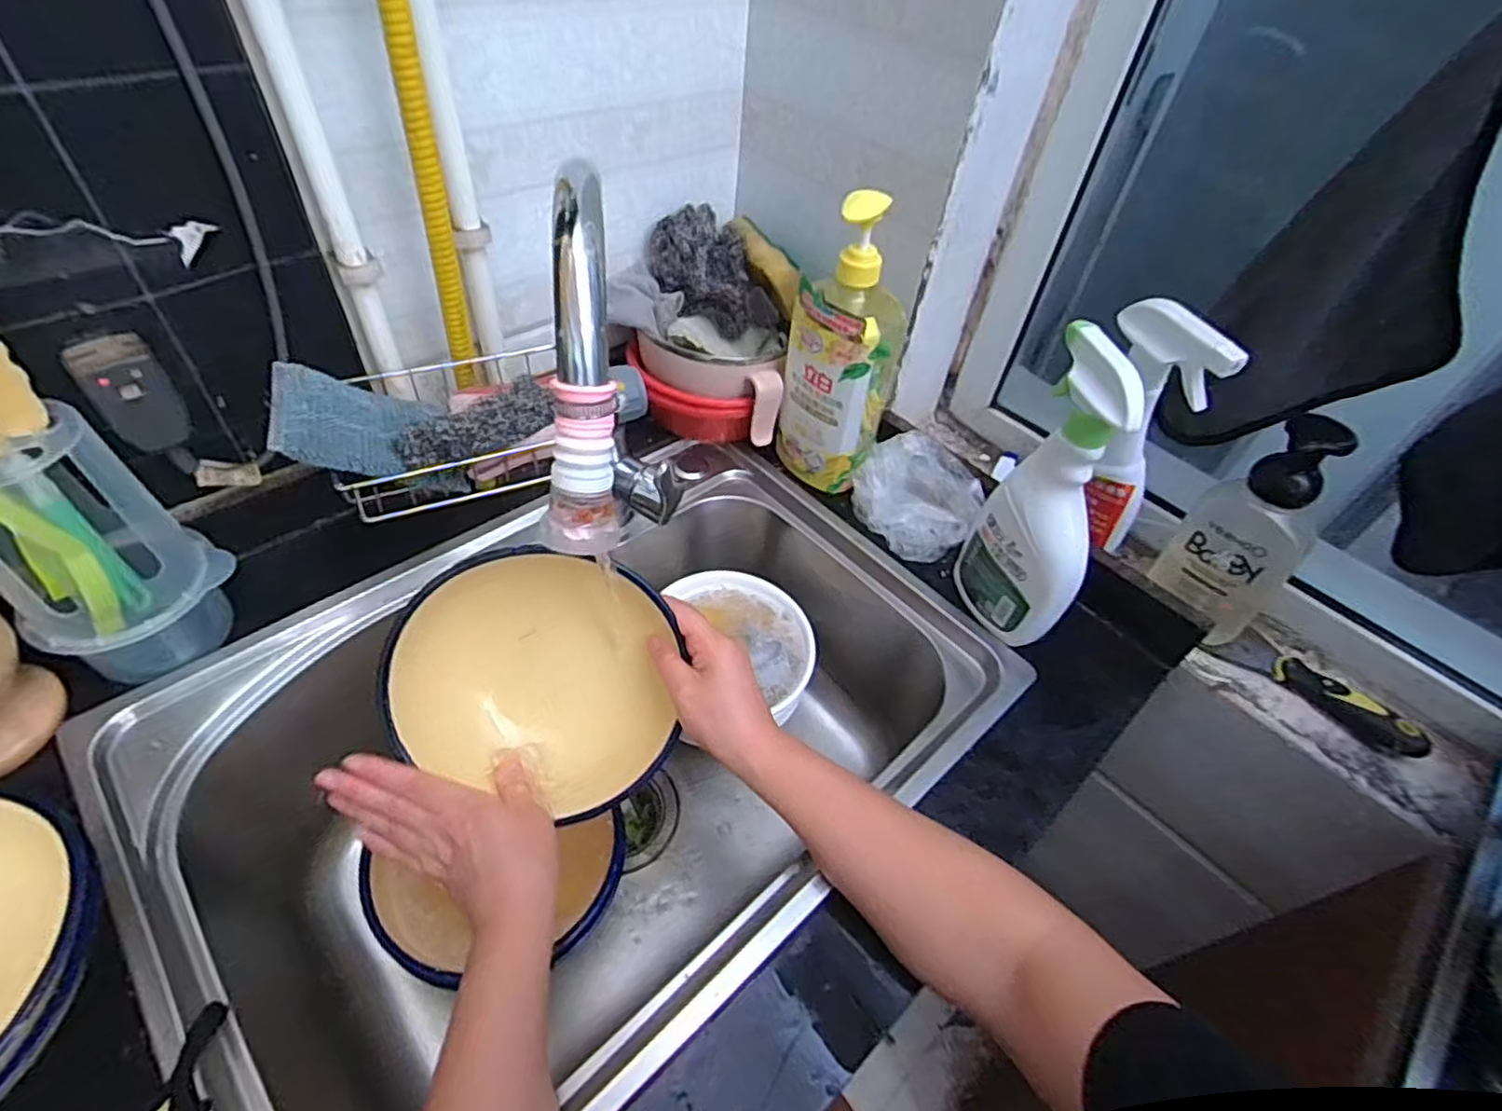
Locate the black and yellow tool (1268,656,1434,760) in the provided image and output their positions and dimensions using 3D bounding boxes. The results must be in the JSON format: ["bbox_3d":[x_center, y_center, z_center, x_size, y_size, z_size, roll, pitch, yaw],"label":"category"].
[{"bbox_3d":[0.492,0.125,0.567,0.016,0.031,0.109,-31,59,-29],"label":"black and yellow tool"}]

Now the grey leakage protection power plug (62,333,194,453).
[{"bbox_3d":[-0.406,-0.106,0.453,0.031,0.068,0.041,33,53,21],"label":"grey leakage protection power plug"}]

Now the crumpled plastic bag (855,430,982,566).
[{"bbox_3d":[0.157,-0.059,0.662,0.090,0.060,0.114,-31,59,-29],"label":"crumpled plastic bag"}]

